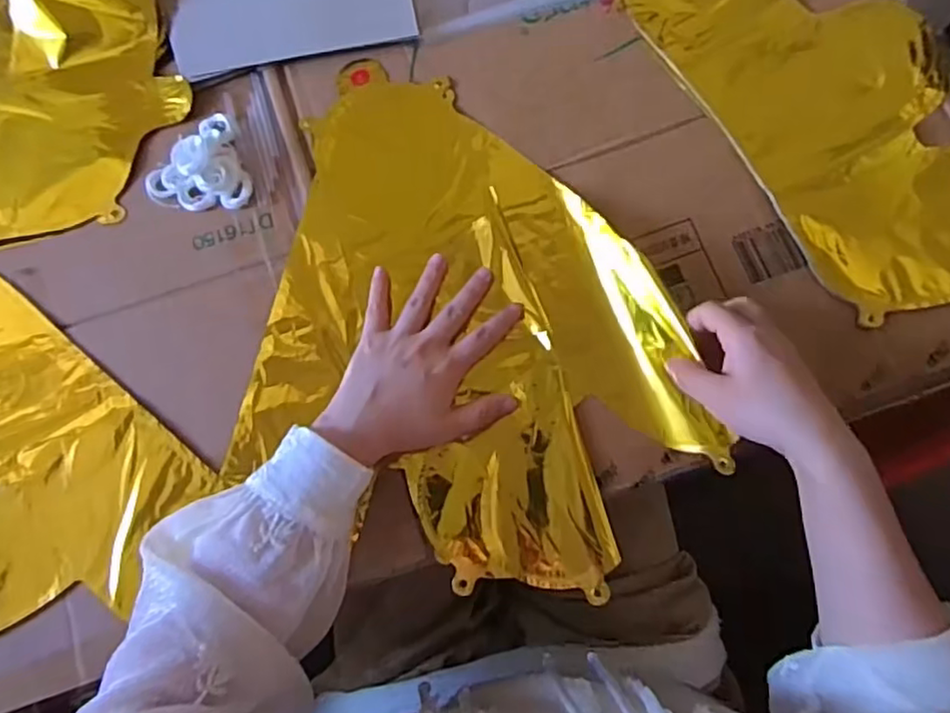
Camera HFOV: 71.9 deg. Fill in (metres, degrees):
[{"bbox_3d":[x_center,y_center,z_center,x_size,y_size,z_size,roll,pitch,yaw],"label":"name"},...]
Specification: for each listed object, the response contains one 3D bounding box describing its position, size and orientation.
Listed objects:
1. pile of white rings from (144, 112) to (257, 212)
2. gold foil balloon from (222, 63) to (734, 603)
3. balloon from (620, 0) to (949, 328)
[{"bbox_3d":[-0.216,-0.145,0.503,0.072,0.020,0.076,-21,78,-3],"label":"pile of white rings"},{"bbox_3d":[0.005,-0.034,0.479,0.326,0.040,0.365,8,78,3],"label":"gold foil balloon"},{"bbox_3d":[0.279,-0.211,0.513,0.183,0.011,0.399,-28,78,-4],"label":"balloon"}]

